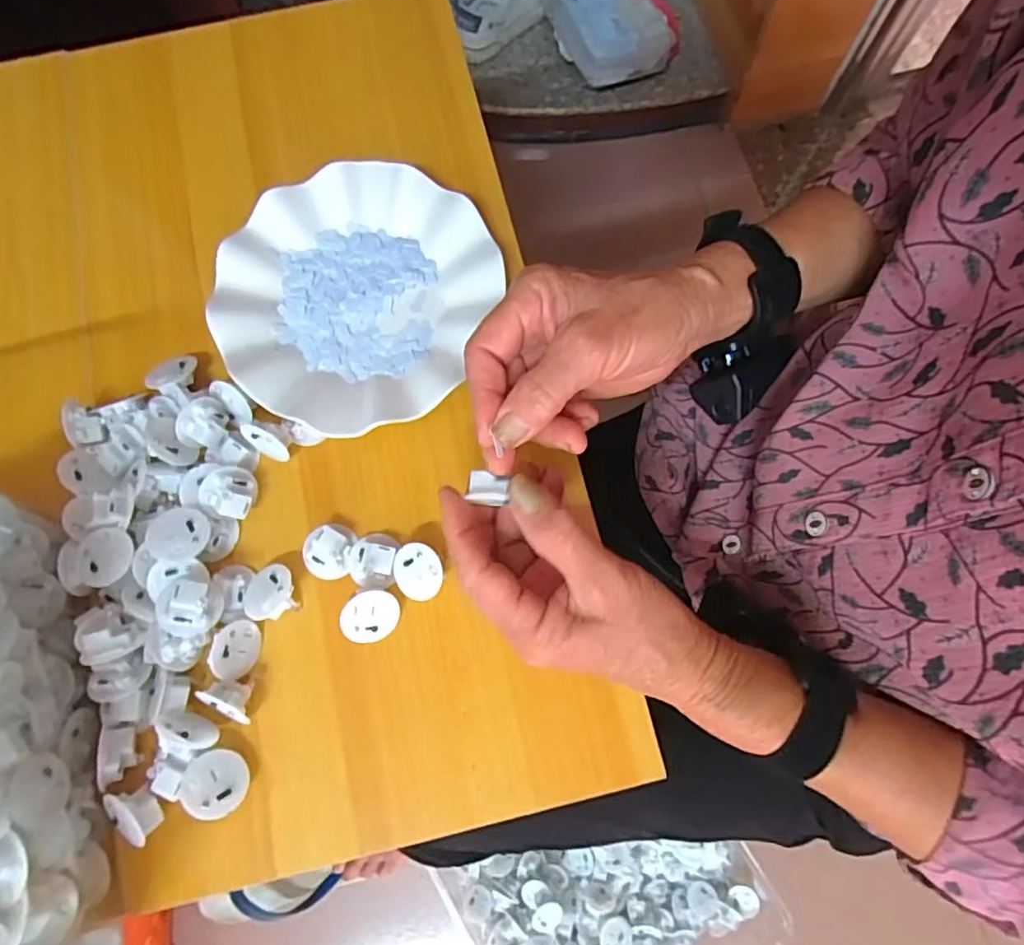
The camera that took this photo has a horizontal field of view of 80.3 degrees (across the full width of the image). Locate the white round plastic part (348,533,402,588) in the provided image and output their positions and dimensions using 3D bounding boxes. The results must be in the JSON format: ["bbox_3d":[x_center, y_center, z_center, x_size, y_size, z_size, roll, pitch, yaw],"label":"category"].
[{"bbox_3d":[-0.083,0.051,0.359,0.028,0.016,0.032,5,76,2],"label":"white round plastic part"}]

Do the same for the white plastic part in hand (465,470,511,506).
[{"bbox_3d":[-0.012,0.007,0.299,0.020,0.007,0.015,13,76,4],"label":"white plastic part in hand"}]

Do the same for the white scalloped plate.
[{"bbox_3d":[-0.103,-0.116,0.397,0.170,0.019,0.182,0,76,1],"label":"white scalloped plate"}]

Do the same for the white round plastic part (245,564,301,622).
[{"bbox_3d":[-0.140,0.070,0.353,0.028,0.016,0.030,-7,76,-1],"label":"white round plastic part"}]

